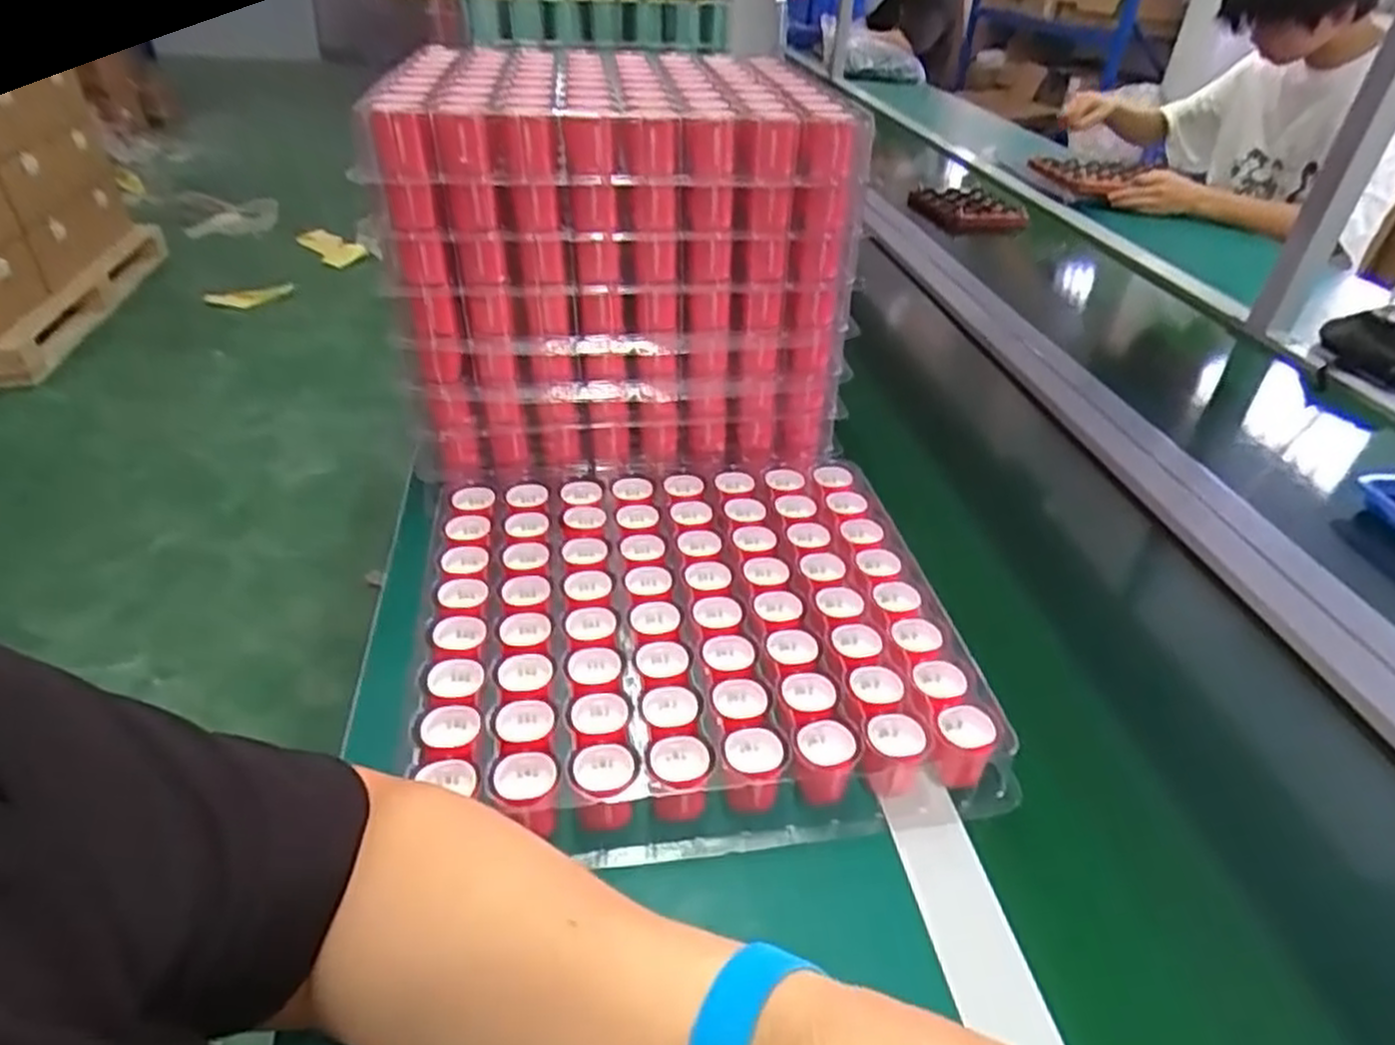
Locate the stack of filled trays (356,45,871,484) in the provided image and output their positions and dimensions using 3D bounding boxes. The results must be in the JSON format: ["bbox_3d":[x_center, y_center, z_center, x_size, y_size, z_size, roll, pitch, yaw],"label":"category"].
[{"bbox_3d":[-0.059,-0.245,0.712,0.336,0.277,0.372,0,37,-4],"label":"stack of filled trays"}]

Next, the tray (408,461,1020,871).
[{"bbox_3d":[-0.006,0.067,0.531,0.326,0.052,0.298,-4,38,-9],"label":"tray"}]

